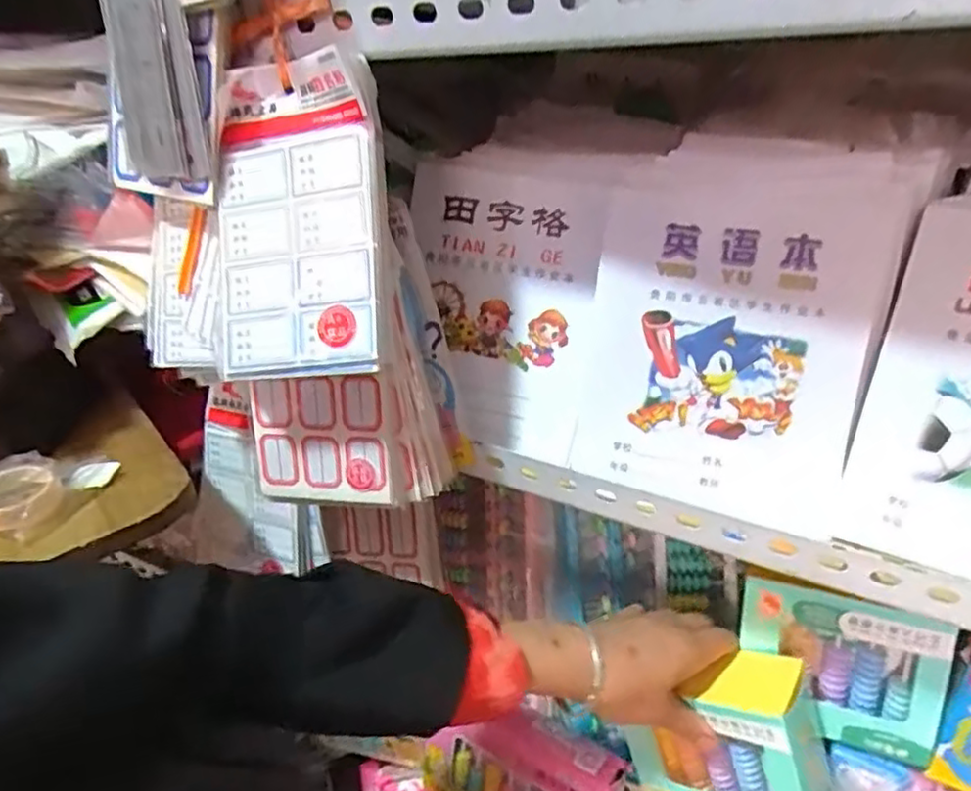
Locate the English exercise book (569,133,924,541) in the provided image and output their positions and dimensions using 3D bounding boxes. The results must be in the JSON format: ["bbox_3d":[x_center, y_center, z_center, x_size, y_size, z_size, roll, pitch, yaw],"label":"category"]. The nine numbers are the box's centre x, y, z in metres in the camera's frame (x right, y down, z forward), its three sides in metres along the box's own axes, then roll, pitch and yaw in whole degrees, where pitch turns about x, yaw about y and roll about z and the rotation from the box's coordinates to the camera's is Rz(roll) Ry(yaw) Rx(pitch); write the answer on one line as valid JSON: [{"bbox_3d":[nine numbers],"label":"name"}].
[{"bbox_3d":[0.148,-0.043,0.401,0.162,0.221,0.027,9,8,15],"label":"English exercise book"}]

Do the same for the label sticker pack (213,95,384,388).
[{"bbox_3d":[-0.103,-0.080,0.356,0.091,0.138,0.010,-1,0,15],"label":"label sticker pack"}]

